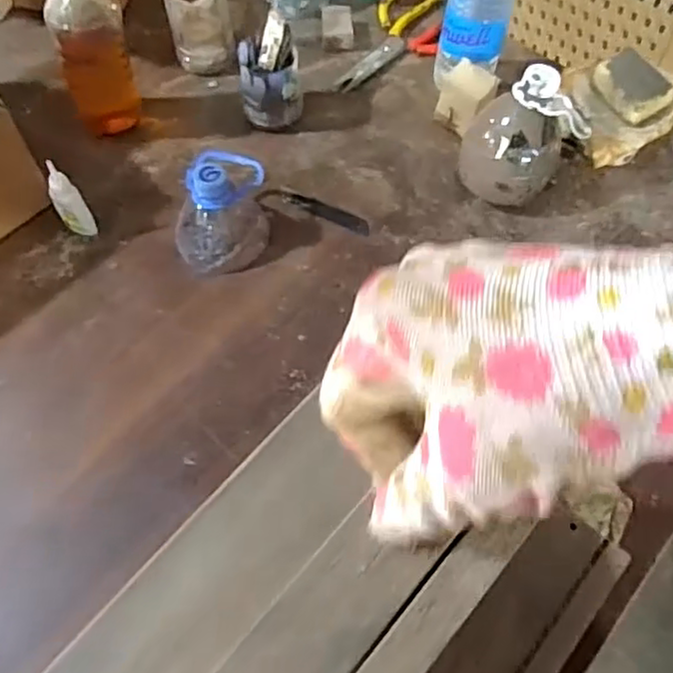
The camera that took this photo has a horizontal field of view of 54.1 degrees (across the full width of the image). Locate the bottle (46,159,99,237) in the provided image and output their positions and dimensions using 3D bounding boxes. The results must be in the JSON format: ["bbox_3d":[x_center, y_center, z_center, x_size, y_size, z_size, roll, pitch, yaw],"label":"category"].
[{"bbox_3d":[-0.256,-0.127,0.631,0.026,0.089,0.021,-29,66,-14],"label":"bottle"}]

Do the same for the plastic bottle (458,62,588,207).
[{"bbox_3d":[0.180,-0.190,0.635,0.111,0.128,0.099,8,63,5],"label":"plastic bottle"}]

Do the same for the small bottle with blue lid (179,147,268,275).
[{"bbox_3d":[-0.113,-0.127,0.626,0.090,0.081,0.098,-5,62,-2],"label":"small bottle with blue lid"}]

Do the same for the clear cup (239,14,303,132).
[{"bbox_3d":[-0.069,-0.274,0.701,0.066,0.095,0.073,-2,62,0],"label":"clear cup"}]

